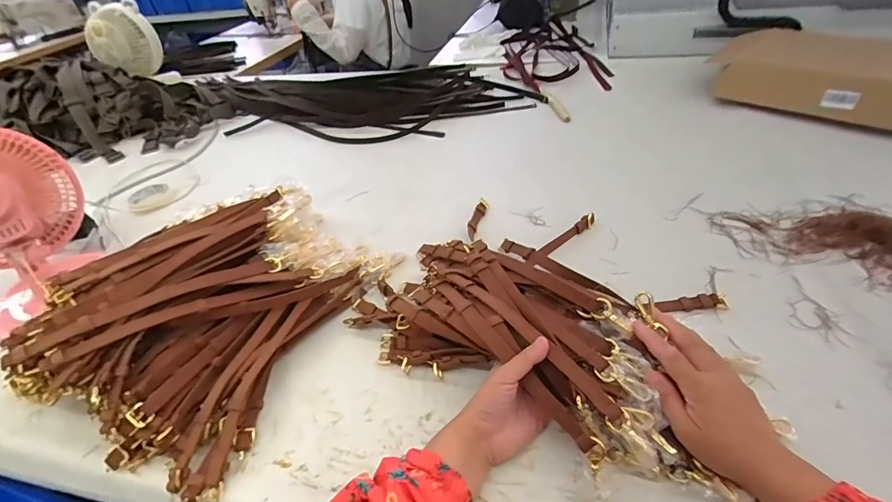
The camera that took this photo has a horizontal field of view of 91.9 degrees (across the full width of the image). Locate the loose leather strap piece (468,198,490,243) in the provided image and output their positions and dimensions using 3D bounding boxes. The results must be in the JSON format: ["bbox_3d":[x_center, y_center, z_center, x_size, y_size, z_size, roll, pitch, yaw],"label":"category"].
[{"bbox_3d":[0.053,-0.054,0.743,0.020,0.012,0.120,7,43,17],"label":"loose leather strap piece"}]

